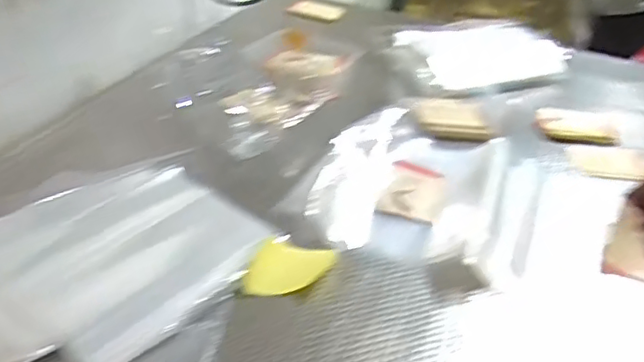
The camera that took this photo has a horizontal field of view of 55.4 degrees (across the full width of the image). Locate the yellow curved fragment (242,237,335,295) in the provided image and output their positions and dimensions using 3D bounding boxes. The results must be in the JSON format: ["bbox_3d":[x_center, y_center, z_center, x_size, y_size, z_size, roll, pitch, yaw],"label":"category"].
[{"bbox_3d":[-0.038,0.112,0.788,0.110,0.026,0.086,4,34,-3],"label":"yellow curved fragment"}]

